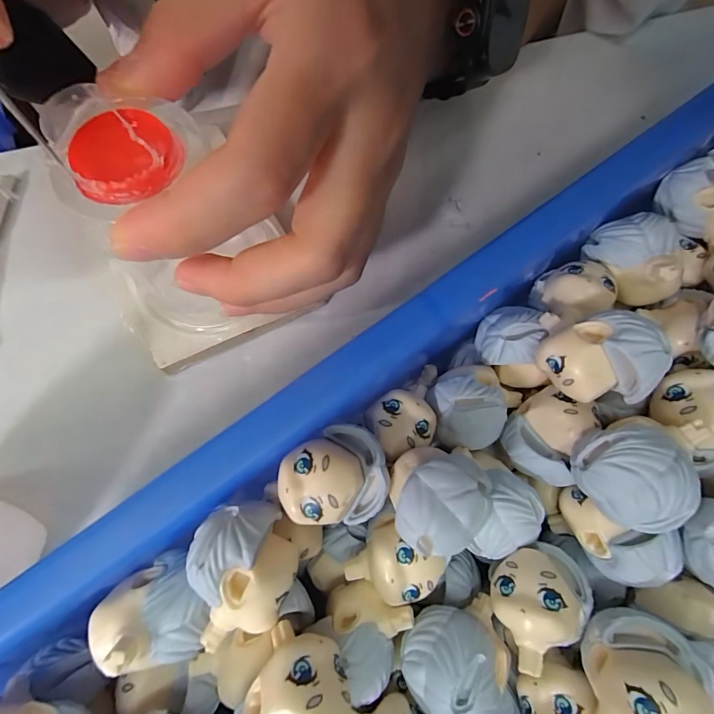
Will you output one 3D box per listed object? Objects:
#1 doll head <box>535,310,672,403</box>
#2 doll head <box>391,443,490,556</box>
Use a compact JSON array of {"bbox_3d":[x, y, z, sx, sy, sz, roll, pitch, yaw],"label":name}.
[{"bbox_3d":[0.059,-0.001,0.095,0.021,0.023,0.020,0,74,-1],"label":"doll head"},{"bbox_3d":[0.018,0.033,0.090,0.019,0.021,0.022,1,74,-1],"label":"doll head"}]

